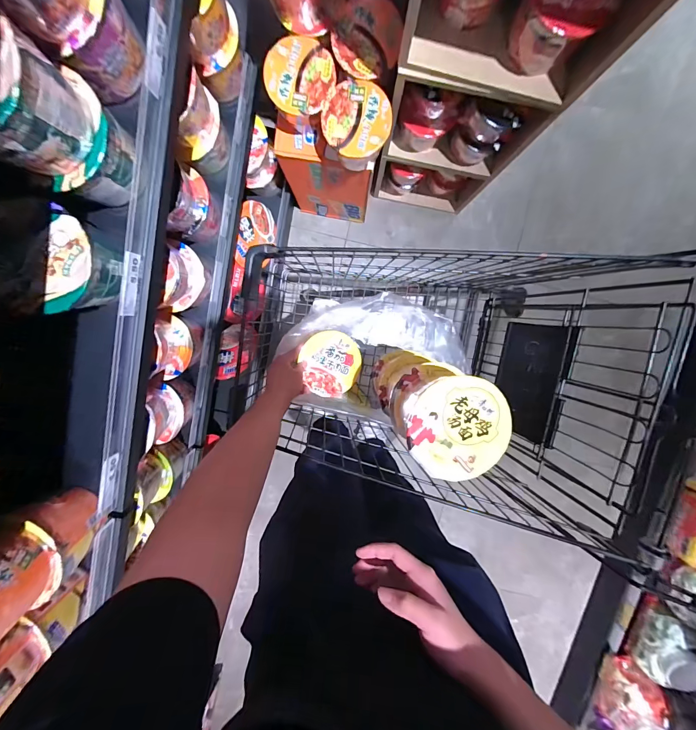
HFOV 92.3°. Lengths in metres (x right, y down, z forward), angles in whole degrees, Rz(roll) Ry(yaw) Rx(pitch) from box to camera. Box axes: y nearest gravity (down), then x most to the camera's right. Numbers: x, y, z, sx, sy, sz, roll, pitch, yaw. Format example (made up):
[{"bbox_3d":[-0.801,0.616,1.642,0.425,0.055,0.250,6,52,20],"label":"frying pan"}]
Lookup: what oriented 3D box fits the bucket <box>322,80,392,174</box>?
[{"bbox_3d":[0.016,-0.470,0.671,0.124,0.104,0.120,3,99,0],"label":"bucket"}]

